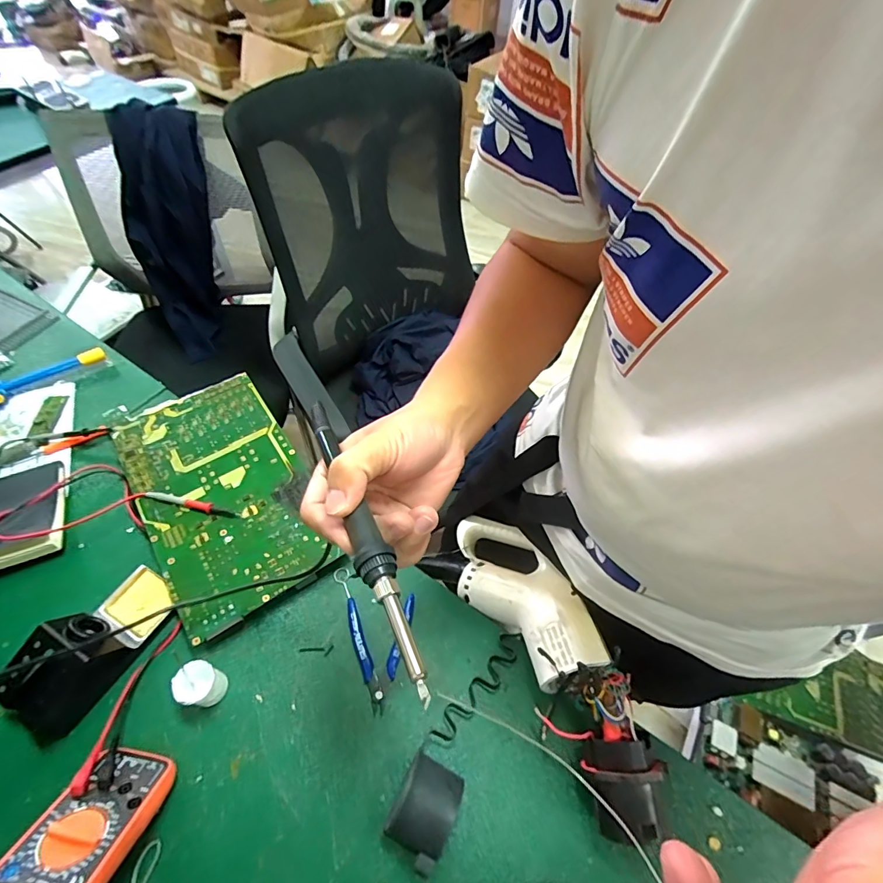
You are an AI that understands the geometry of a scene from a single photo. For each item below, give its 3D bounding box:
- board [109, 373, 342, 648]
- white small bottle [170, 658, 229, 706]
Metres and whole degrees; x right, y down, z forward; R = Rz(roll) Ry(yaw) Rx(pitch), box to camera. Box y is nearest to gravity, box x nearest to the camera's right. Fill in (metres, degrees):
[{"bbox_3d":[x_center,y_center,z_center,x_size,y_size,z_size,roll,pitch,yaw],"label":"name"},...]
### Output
[{"bbox_3d":[-0.284,0.065,0.594,0.195,0.039,0.338,-30,62,-21],"label":"board"},{"bbox_3d":[-0.245,0.248,0.459,0.036,0.047,0.038,1,56,-2],"label":"white small bottle"}]

